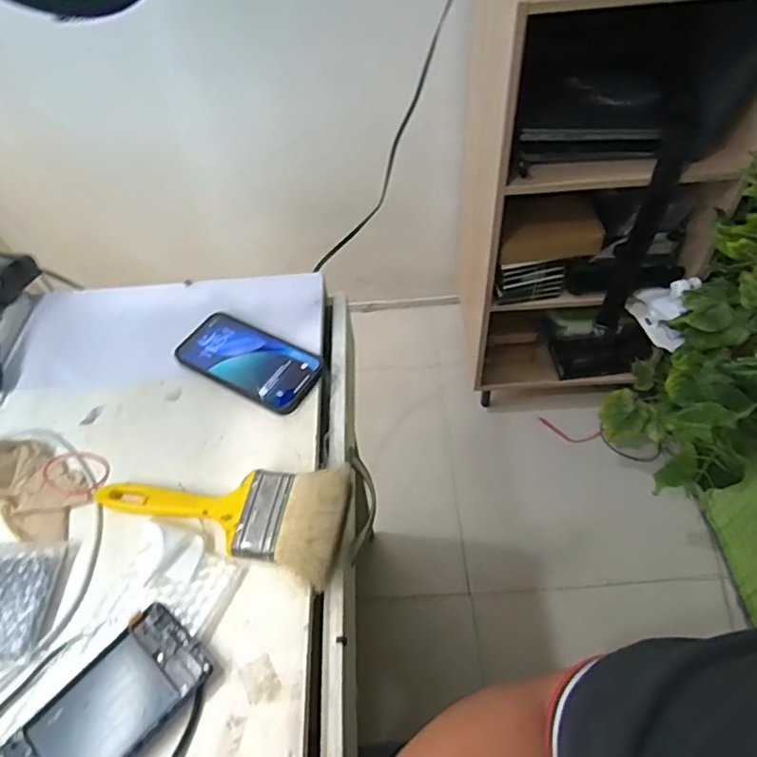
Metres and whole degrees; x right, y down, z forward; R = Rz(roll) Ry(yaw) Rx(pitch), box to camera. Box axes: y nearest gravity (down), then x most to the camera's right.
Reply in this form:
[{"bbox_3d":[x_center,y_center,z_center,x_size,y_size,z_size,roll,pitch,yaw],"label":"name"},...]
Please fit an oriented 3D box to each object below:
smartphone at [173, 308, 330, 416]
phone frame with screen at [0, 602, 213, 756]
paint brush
[{"bbox_3d":[-0.134,-0.020,0.581,0.153,0.012,0.073,25,57,23],"label":"smartphone"},{"bbox_3d":[-0.194,0.237,0.382,0.072,0.013,0.161,33,61,27],"label":"phone frame with screen"},{"bbox_3d":[-0.130,0.104,0.473,0.215,0.026,0.090,9,52,12],"label":"paint brush"}]

